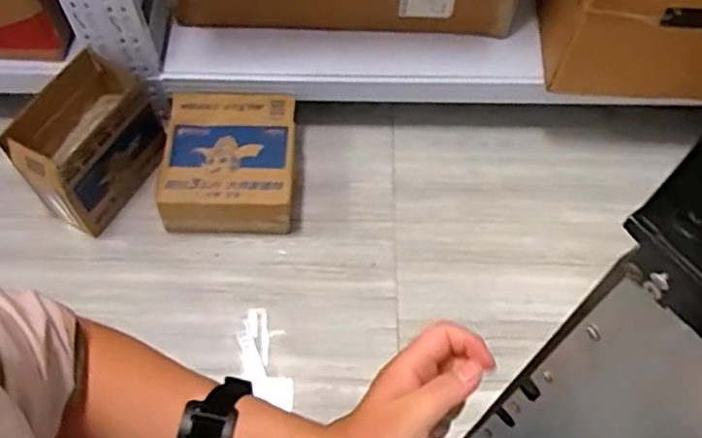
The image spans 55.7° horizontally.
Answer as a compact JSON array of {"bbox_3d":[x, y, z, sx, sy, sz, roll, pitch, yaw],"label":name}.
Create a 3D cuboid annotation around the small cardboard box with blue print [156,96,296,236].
[{"bbox_3d":[-0.195,-0.091,1.085,0.209,0.103,0.212,0,62,-1],"label":"small cardboard box with blue print"}]

